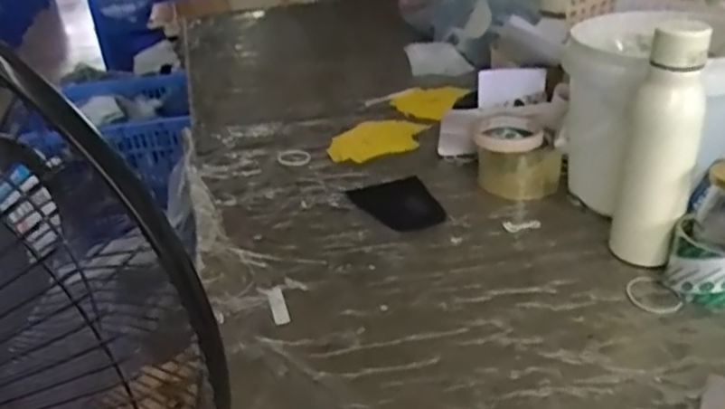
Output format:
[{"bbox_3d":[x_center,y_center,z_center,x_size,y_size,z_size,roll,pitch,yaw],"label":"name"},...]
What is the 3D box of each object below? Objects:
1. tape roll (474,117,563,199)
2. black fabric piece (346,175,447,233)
[{"bbox_3d":[0.195,-0.061,0.843,0.087,0.071,0.102,-16,31,-17],"label":"tape roll"},{"bbox_3d":[0.044,0.001,0.813,0.095,0.006,0.125,-13,30,-12],"label":"black fabric piece"}]

